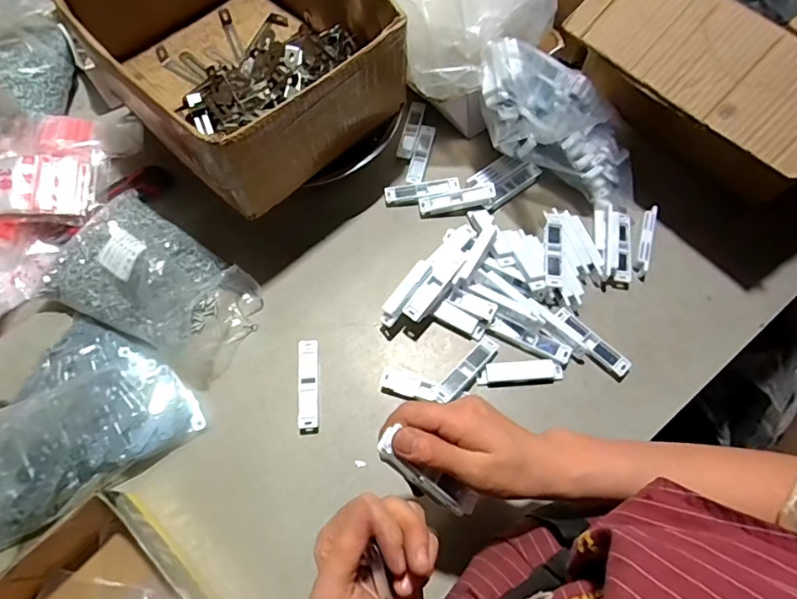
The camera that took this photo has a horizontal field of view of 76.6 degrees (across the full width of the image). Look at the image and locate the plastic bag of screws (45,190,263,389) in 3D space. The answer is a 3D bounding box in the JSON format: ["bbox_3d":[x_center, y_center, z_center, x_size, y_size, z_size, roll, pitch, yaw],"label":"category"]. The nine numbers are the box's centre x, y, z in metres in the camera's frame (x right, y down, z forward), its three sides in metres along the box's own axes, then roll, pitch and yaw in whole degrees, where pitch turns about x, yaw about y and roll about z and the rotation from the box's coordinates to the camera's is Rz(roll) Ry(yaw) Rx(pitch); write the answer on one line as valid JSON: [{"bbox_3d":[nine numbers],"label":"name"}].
[{"bbox_3d":[-0.272,-0.021,0.554,0.227,0.080,0.142,32,71,14],"label":"plastic bag of screws"}]

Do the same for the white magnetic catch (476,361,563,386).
[{"bbox_3d":[0.130,0.079,0.544,0.088,0.011,0.022,-4,67,-1],"label":"white magnetic catch"}]

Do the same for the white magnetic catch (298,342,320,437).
[{"bbox_3d":[-0.096,0.092,0.540,0.022,0.010,0.099,-4,67,-1],"label":"white magnetic catch"}]

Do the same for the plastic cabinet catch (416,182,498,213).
[{"bbox_3d":[0.073,-0.126,0.629,0.095,0.007,0.021,-10,66,9],"label":"plastic cabinet catch"}]

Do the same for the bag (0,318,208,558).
[{"bbox_3d":[-0.384,0.149,0.498,0.322,0.059,0.183,-38,71,-15],"label":"bag"}]

